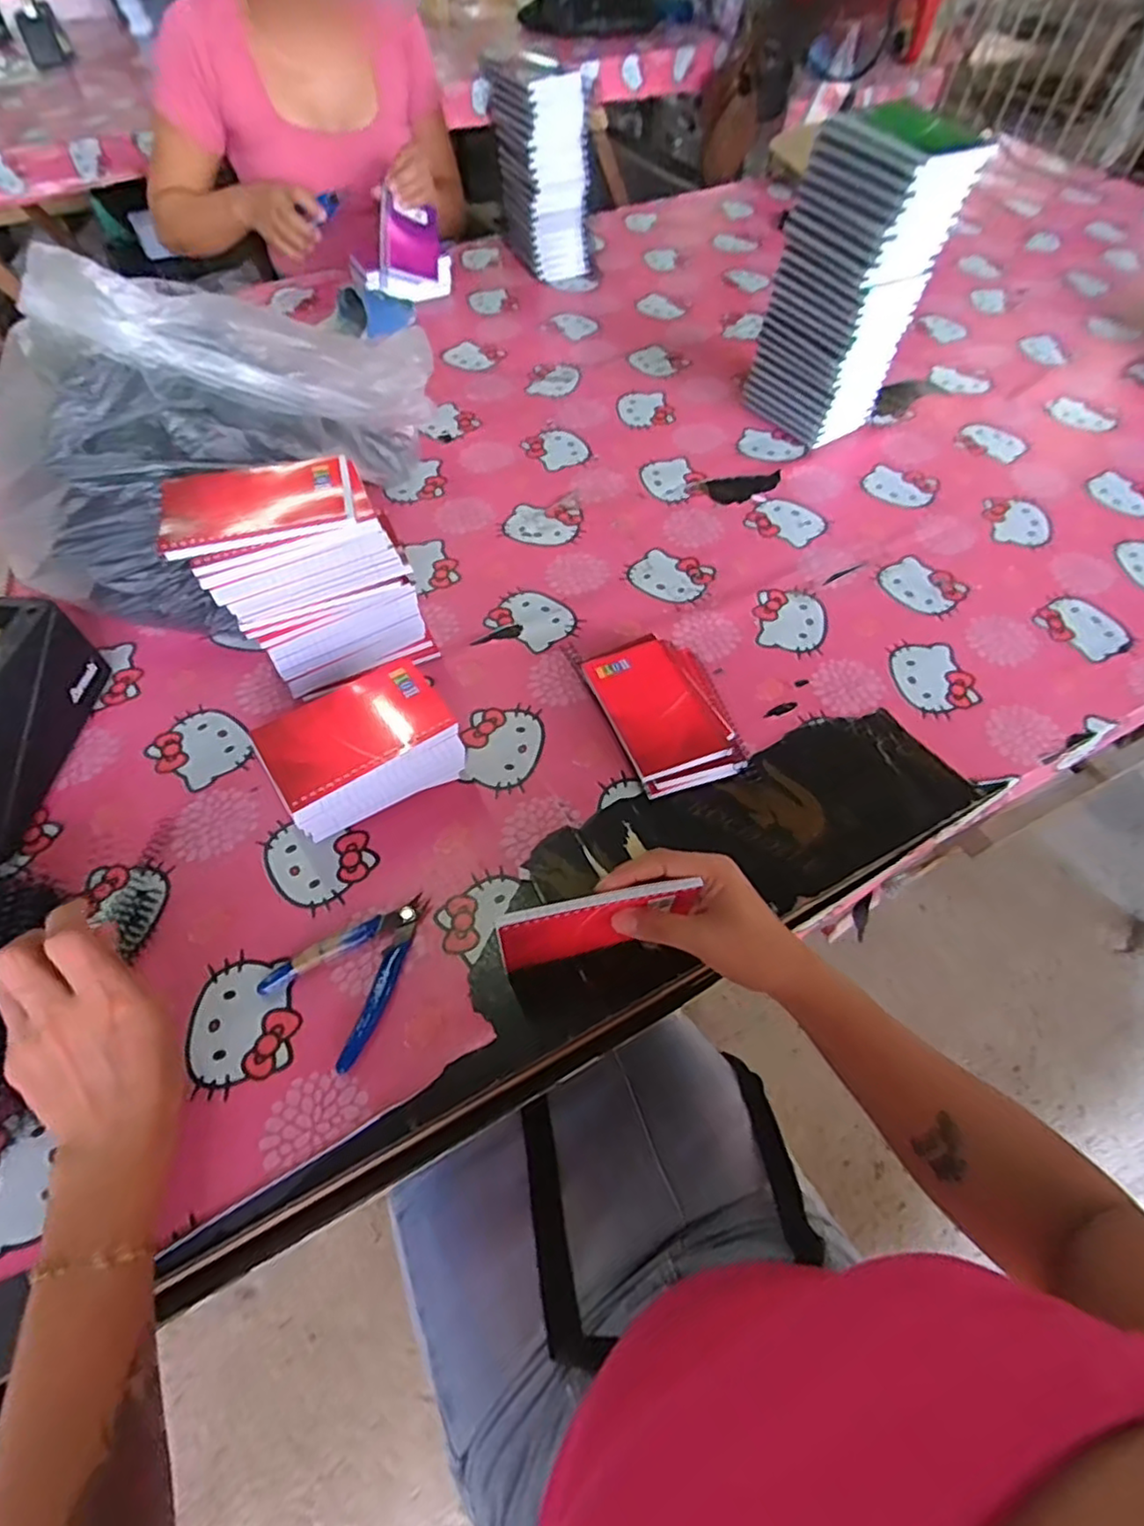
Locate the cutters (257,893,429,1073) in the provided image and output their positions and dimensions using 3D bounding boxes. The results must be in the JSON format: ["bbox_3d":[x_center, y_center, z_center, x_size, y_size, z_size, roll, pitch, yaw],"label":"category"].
[{"bbox_3d":[-0.148,0.139,0.469,0.081,0.016,0.114,31,63,19],"label":"cutters"}]

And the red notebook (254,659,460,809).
[{"bbox_3d":[-0.163,-0.027,0.492,0.130,0.008,0.083,-30,63,-18],"label":"red notebook"}]

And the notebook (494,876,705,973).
[{"bbox_3d":[0.016,0.105,0.441,0.130,0.070,0.011,-13,58,-8],"label":"notebook"}]

